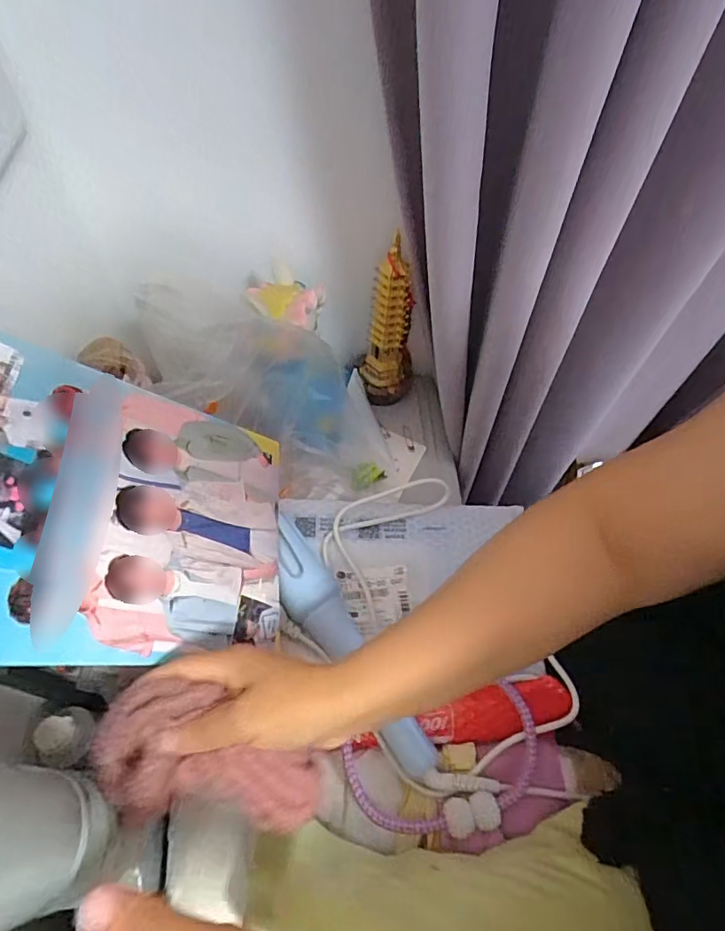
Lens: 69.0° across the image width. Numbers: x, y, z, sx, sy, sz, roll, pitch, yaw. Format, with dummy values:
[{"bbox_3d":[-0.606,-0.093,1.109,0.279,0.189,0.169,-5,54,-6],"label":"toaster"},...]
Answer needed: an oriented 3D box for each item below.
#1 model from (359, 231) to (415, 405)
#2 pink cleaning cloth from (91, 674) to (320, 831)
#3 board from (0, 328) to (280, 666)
[{"bbox_3d":[0.034,-0.159,0.624,0.061,0.197,0.056,12,57,5],"label":"model"},{"bbox_3d":[-0.096,0.187,0.333,0.143,0.035,0.074,22,58,-5],"label":"pink cleaning cloth"},{"bbox_3d":[-0.168,0.032,0.382,0.008,0.276,0.204,-21,61,35],"label":"board"}]

